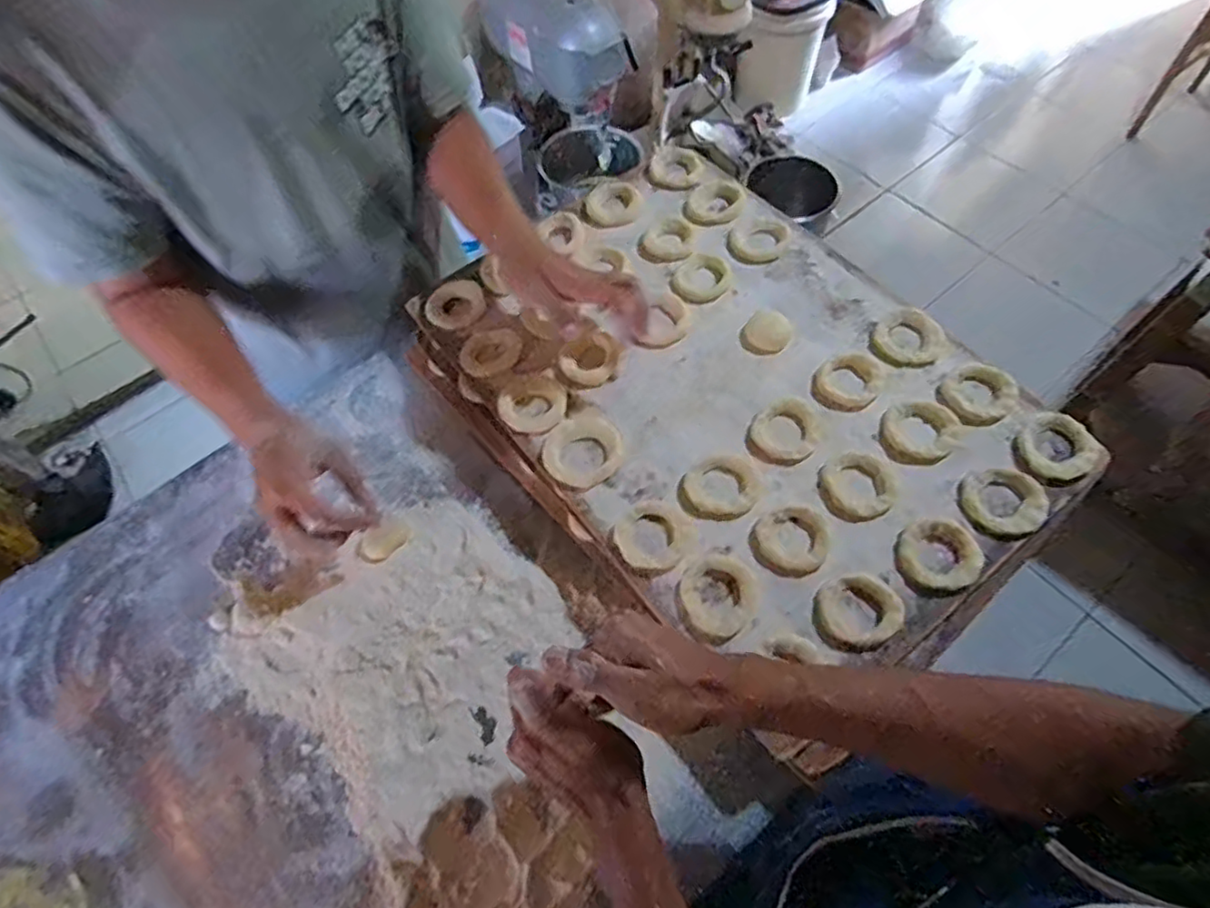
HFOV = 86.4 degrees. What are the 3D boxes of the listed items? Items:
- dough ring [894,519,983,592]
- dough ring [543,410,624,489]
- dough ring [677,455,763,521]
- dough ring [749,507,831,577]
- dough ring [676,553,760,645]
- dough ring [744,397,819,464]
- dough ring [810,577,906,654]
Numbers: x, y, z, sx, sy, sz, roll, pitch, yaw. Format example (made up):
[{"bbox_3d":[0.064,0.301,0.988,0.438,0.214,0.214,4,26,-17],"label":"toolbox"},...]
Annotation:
[{"bbox_3d":[0.278,0.084,0.541,0.064,0.011,0.059,7,62,7],"label":"dough ring"},{"bbox_3d":[-0.021,-0.005,0.614,0.077,0.010,0.072,-1,61,2],"label":"dough ring"},{"bbox_3d":[0.106,0.029,0.586,0.065,0.017,0.070,-1,61,2],"label":"dough ring"},{"bbox_3d":[0.163,0.074,0.555,0.069,0.008,0.057,-26,63,-11],"label":"dough ring"},{"bbox_3d":[0.094,0.120,0.542,0.070,0.008,0.065,-1,61,2],"label":"dough ring"},{"bbox_3d":[0.169,-0.022,0.610,0.061,0.009,0.074,25,65,15],"label":"dough ring"},{"bbox_3d":[0.205,0.129,0.524,0.071,0.013,0.056,-12,61,-4],"label":"dough ring"}]

